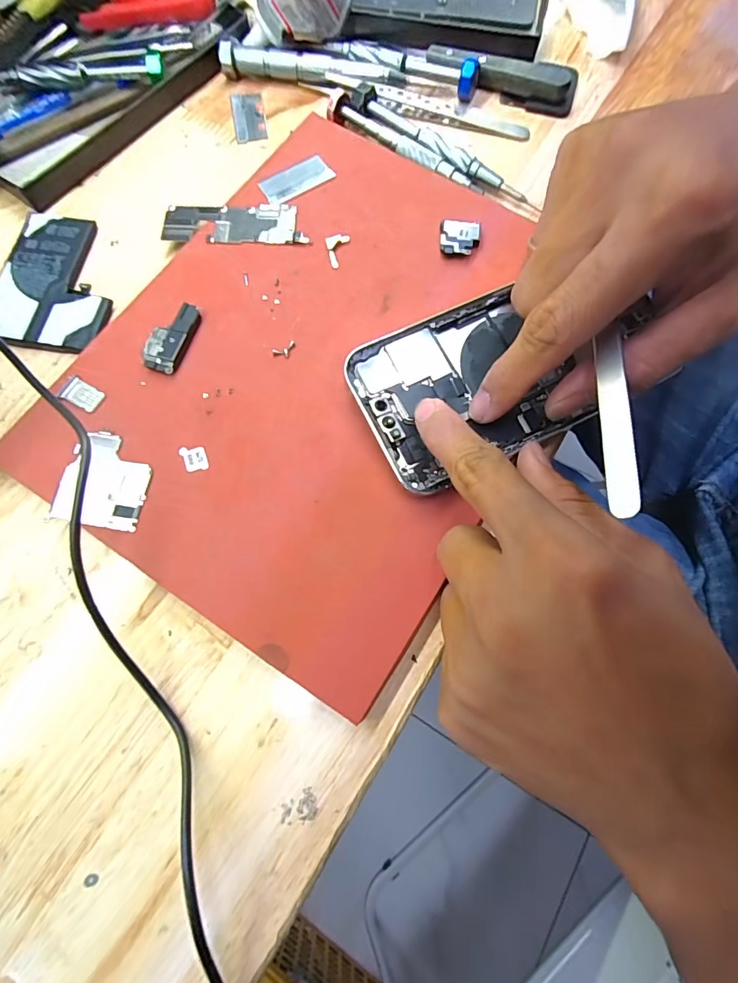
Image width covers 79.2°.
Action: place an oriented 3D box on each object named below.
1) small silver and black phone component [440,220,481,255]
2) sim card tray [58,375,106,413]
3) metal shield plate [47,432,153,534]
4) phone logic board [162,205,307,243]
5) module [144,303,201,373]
[{"bbox_3d":[0.046,-0.128,0.226,0.020,0.006,0.019,4,75,-1],"label":"small silver and black phone component"},{"bbox_3d":[-0.129,-0.044,0.200,0.018,0.004,0.012,26,76,5],"label":"sim card tray"},{"bbox_3d":[-0.112,-0.005,0.189,0.036,0.004,0.040,10,75,1],"label":"metal shield plate"},{"bbox_3d":[-0.069,-0.139,0.229,0.072,0.004,0.024,1,75,-2],"label":"phone logic board"},{"bbox_3d":[-0.092,-0.072,0.208,0.017,0.005,0.036,15,75,2],"label":"module"}]

